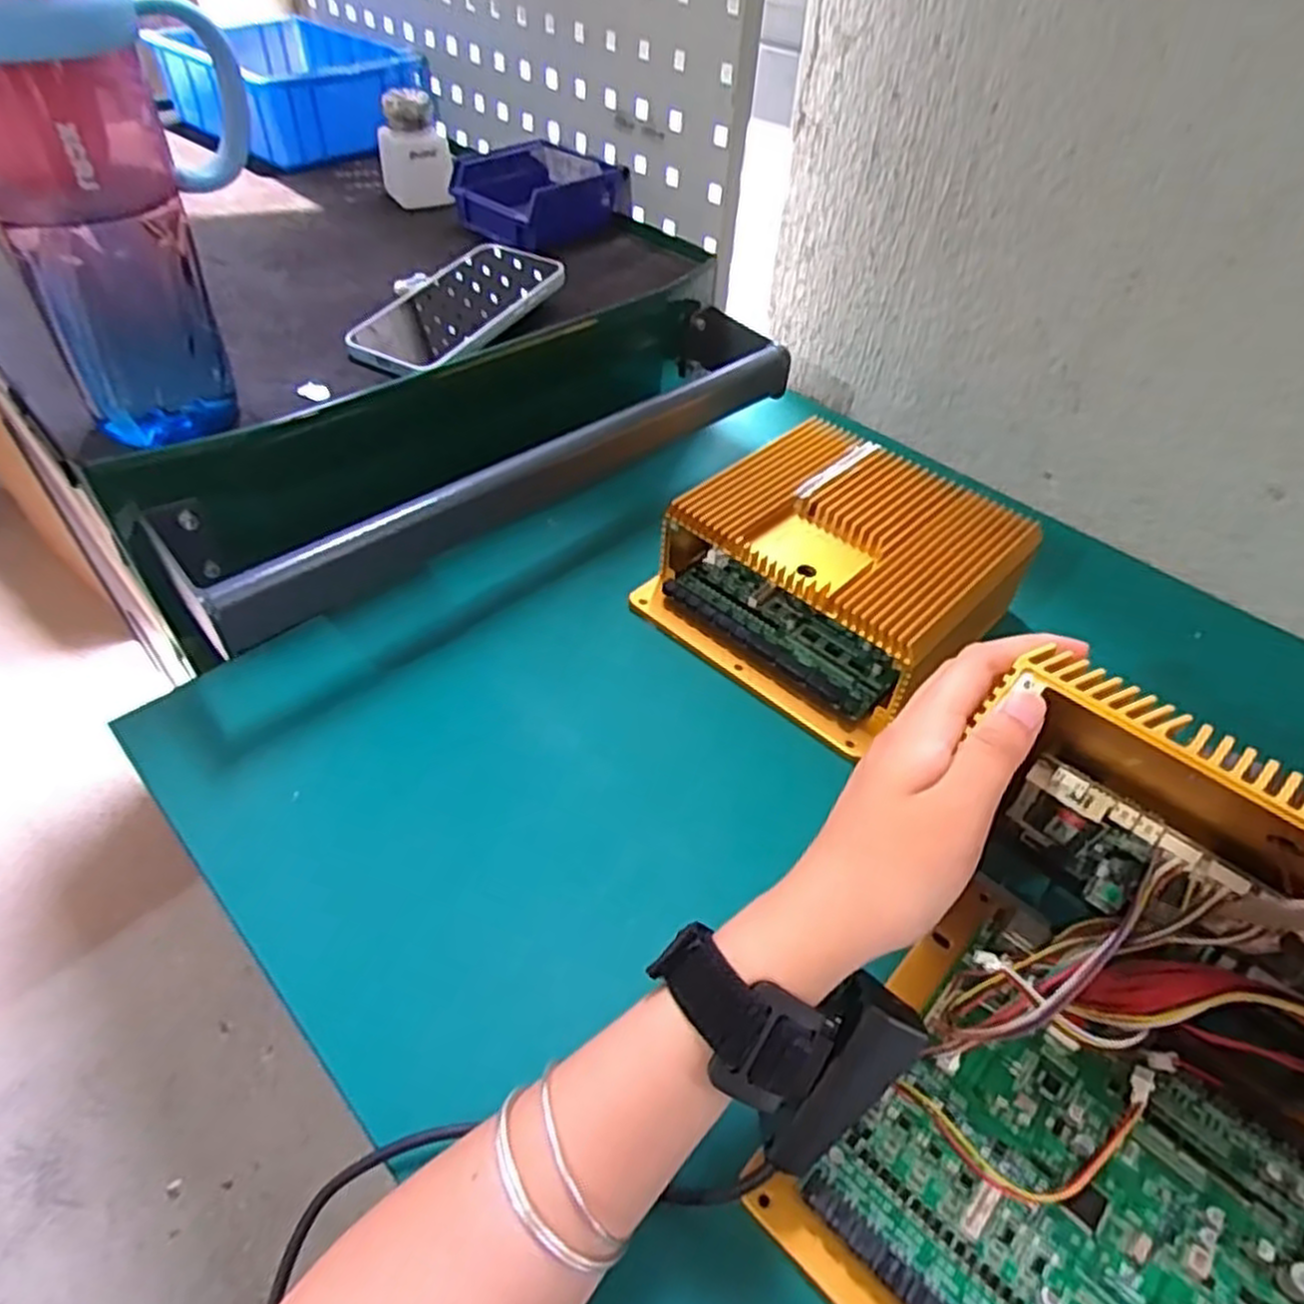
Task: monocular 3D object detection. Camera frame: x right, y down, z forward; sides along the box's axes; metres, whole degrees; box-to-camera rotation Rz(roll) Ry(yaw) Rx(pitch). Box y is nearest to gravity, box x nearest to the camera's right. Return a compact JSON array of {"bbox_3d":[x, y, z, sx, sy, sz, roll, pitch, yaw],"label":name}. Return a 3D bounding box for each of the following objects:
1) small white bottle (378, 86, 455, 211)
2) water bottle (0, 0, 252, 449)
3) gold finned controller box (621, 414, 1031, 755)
[{"bbox_3d":[-0.206,-0.436,0.679,0.058,0.068,0.045,-15,49,-16],"label":"small white bottle"},{"bbox_3d":[-0.232,-0.208,0.353,0.104,0.235,0.102,-16,50,-17],"label":"water bottle"},{"bbox_3d":[0.114,-0.055,0.510,0.185,0.073,0.184,35,55,26],"label":"gold finned controller box"}]

